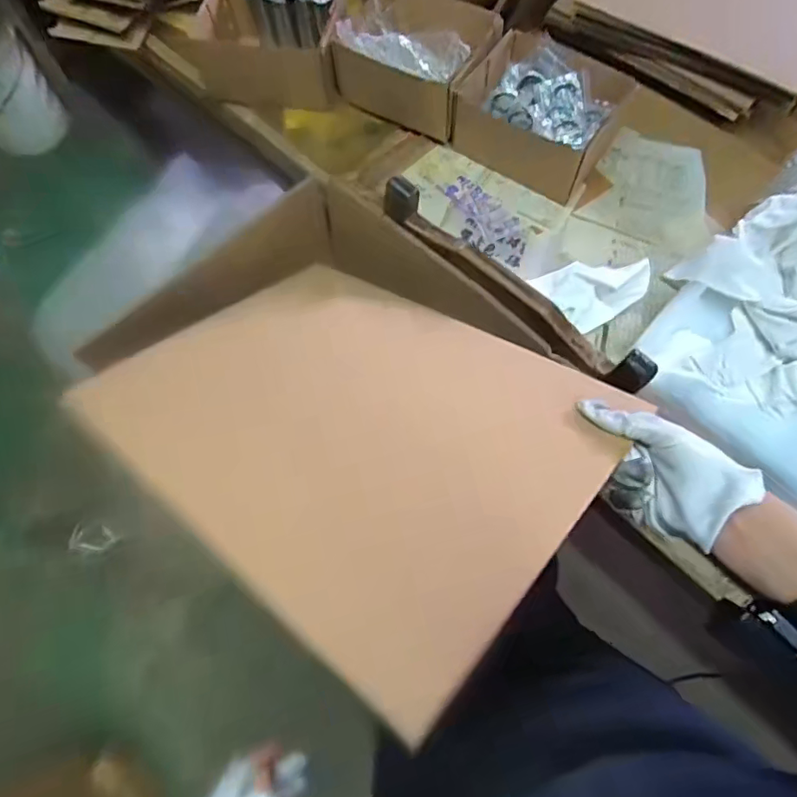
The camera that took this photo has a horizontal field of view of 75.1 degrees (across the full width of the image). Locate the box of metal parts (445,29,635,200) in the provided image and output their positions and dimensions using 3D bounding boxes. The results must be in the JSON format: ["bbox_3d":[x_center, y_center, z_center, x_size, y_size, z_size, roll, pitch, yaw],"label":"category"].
[{"bbox_3d":[0.198,-0.391,0.707,0.199,0.081,0.169,34,74,12],"label":"box of metal parts"}]

